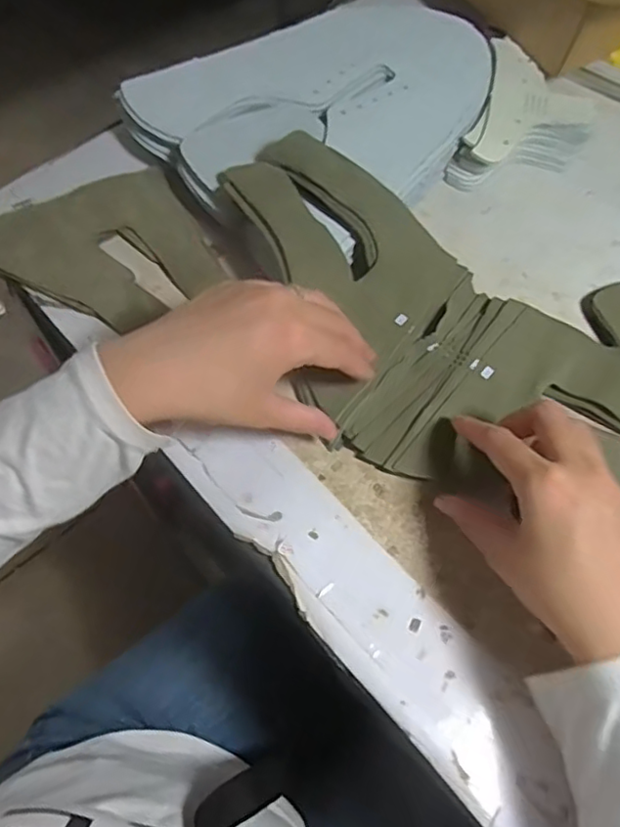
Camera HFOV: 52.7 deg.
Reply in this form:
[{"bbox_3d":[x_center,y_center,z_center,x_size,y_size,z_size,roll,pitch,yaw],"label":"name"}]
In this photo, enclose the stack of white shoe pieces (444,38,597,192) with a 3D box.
[{"bbox_3d":[0.168,-0.223,0.488,0.090,0.042,0.129,21,65,6],"label":"stack of white shoe pieces"}]

